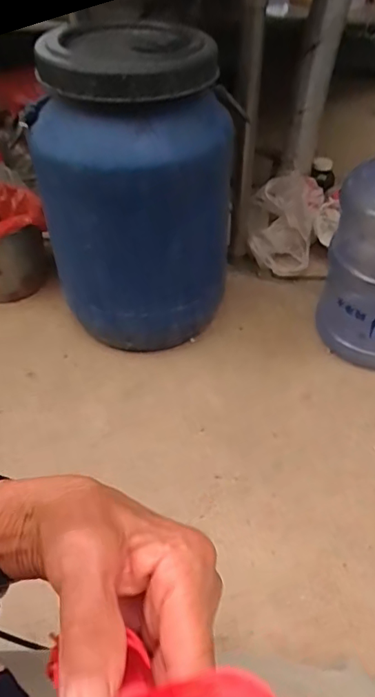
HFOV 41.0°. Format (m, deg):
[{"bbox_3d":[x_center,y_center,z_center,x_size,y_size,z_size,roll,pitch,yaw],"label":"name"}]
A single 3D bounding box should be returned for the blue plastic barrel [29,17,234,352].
[{"bbox_3d":[-0.089,-0.280,0.956,0.326,0.513,0.336,-2,46,1],"label":"blue plastic barrel"}]

